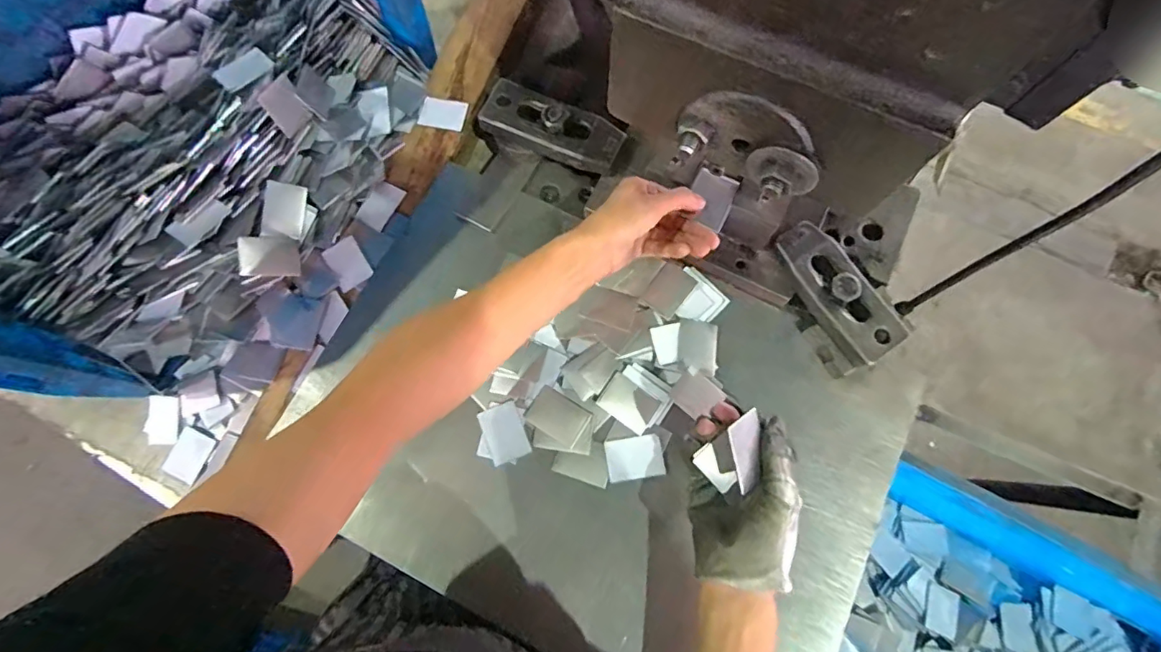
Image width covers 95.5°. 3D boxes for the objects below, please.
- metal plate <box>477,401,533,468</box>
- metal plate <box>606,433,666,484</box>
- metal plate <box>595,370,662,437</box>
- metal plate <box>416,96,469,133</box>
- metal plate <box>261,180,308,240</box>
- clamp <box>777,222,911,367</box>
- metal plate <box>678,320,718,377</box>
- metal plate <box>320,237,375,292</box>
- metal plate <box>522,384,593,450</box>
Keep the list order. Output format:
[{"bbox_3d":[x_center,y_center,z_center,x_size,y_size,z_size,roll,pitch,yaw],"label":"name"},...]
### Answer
[{"bbox_3d":[-0.065,0.092,0.454,0.034,0.004,0.047,-21,78,-4],"label":"metal plate"},{"bbox_3d":[0.046,0.112,0.449,0.047,0.004,0.034,-8,74,-1],"label":"metal plate"},{"bbox_3d":[0.042,0.067,0.459,0.047,0.005,0.034,35,78,10],"label":"metal plate"},{"bbox_3d":[-0.143,-0.221,0.551,0.046,0.004,0.033,11,83,1],"label":"metal plate"},{"bbox_3d":[-0.274,-0.107,0.489,0.036,0.005,0.047,10,96,-9],"label":"metal plate"},{"bbox_3d":[0.223,-0.031,0.458,0.046,0.032,0.129,-30,76,-7],"label":"clamp"},{"bbox_3d":[0.106,0.020,0.472,0.039,0.004,0.050,12,64,-10],"label":"metal plate"},{"bbox_3d":[-0.225,-0.059,0.512,0.033,0.004,0.048,-31,83,-11],"label":"metal plate"},{"bbox_3d":[-0.020,0.078,0.457,0.050,0.005,0.036,30,77,9],"label":"metal plate"}]

